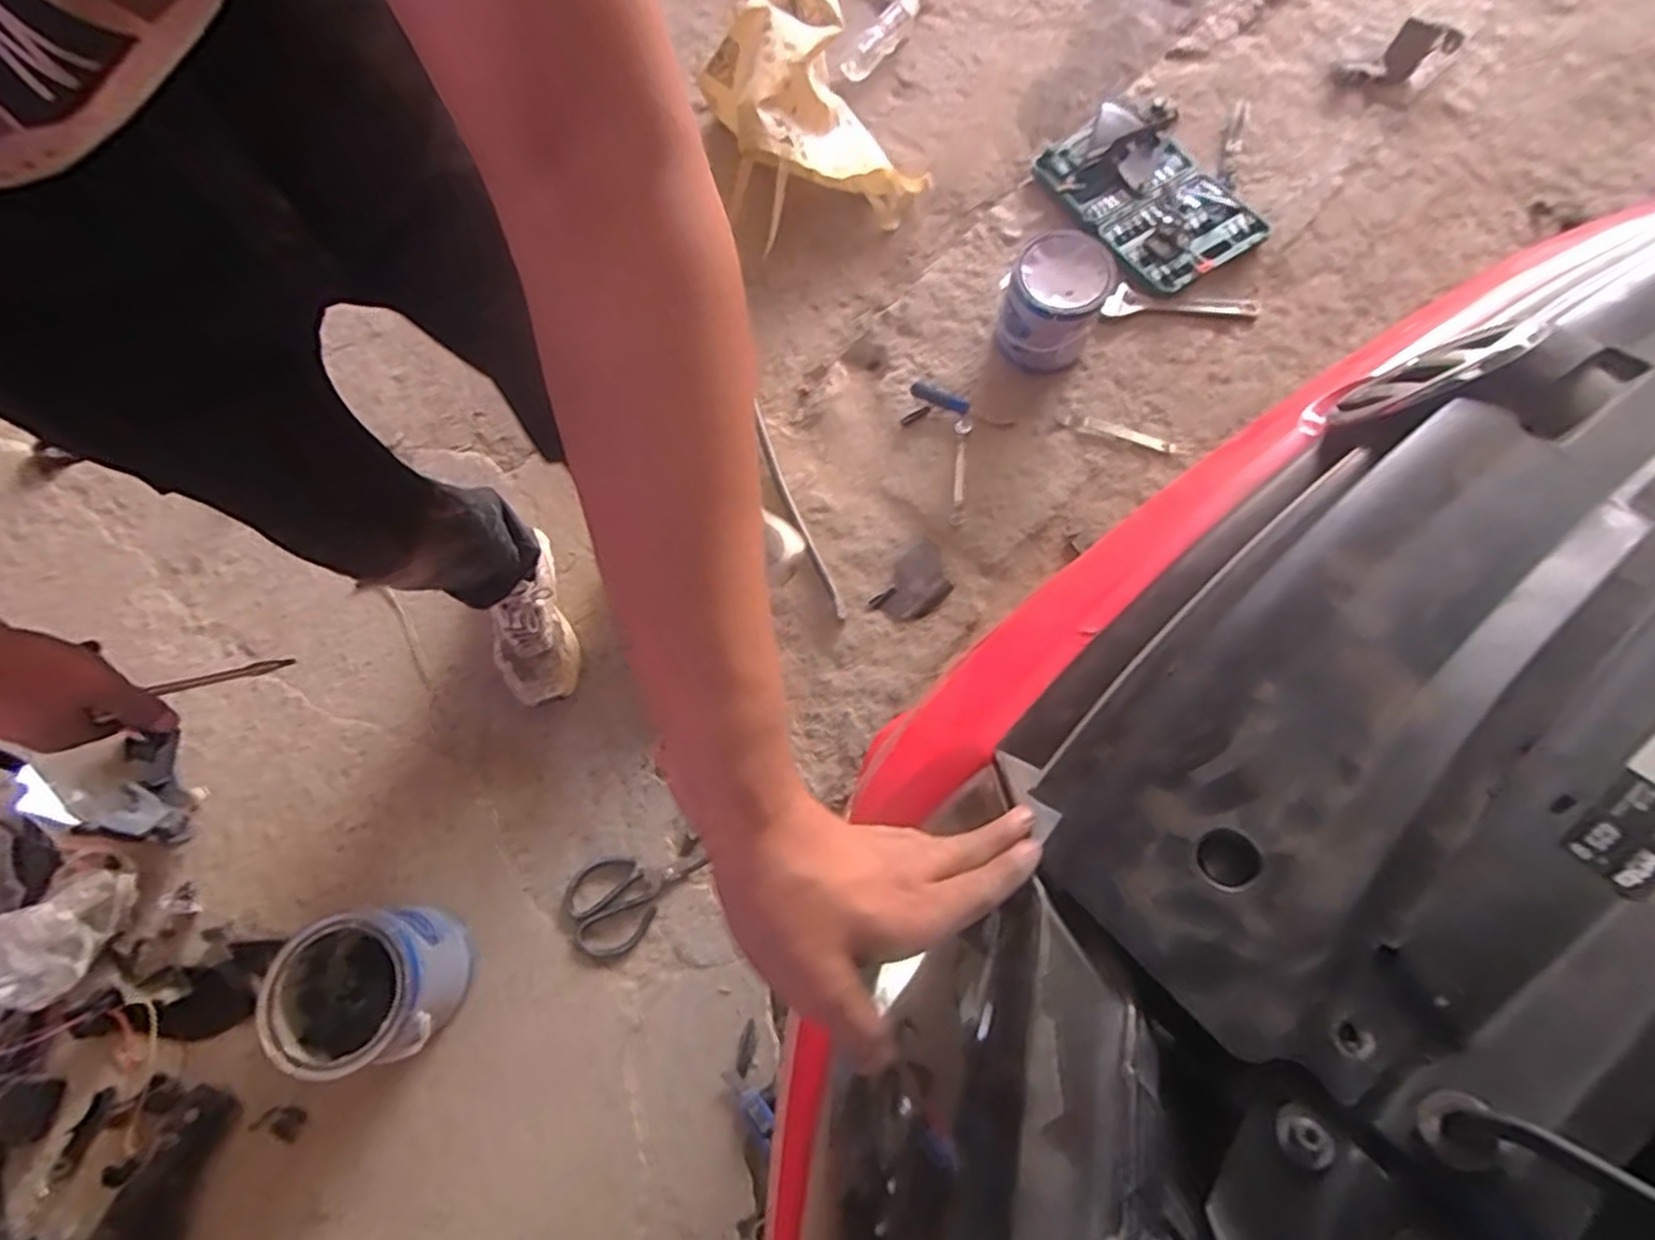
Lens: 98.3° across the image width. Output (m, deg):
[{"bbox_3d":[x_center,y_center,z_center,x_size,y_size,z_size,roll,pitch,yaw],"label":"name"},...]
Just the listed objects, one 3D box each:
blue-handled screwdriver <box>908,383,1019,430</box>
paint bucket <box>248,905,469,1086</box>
[{"bbox_3d":[0.225,-0.359,1.210,0.181,0.026,0.028,28,73,7],"label":"blue-handled screwdriver"},{"bbox_3d":[-0.528,0.427,0.833,0.159,0.165,0.157,0,72,-1],"label":"paint bucket"}]

